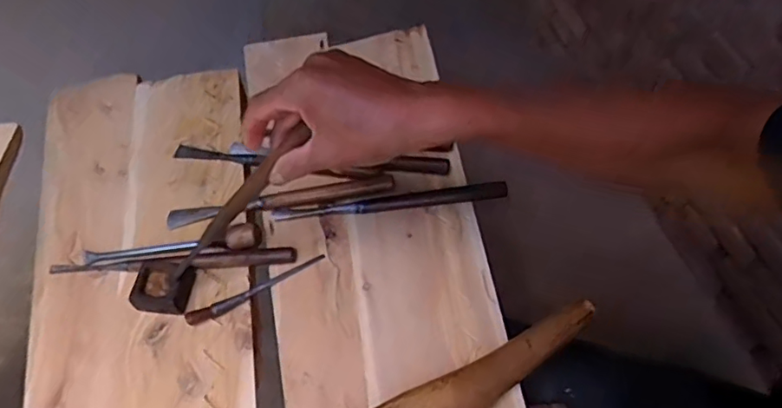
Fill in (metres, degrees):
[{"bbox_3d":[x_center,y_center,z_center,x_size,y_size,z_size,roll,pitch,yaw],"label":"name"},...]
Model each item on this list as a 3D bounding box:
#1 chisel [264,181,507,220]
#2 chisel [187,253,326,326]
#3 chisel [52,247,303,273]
[{"bbox_3d":[-0.002,-0.004,0.597,0.252,0.023,0.015,-4,56,-2],"label":"chisel"},{"bbox_3d":[-0.134,0.085,0.556,0.145,0.009,0.014,-25,59,-15],"label":"chisel"},{"bbox_3d":[-0.227,0.059,0.573,0.254,0.018,0.022,-4,56,-1],"label":"chisel"}]

